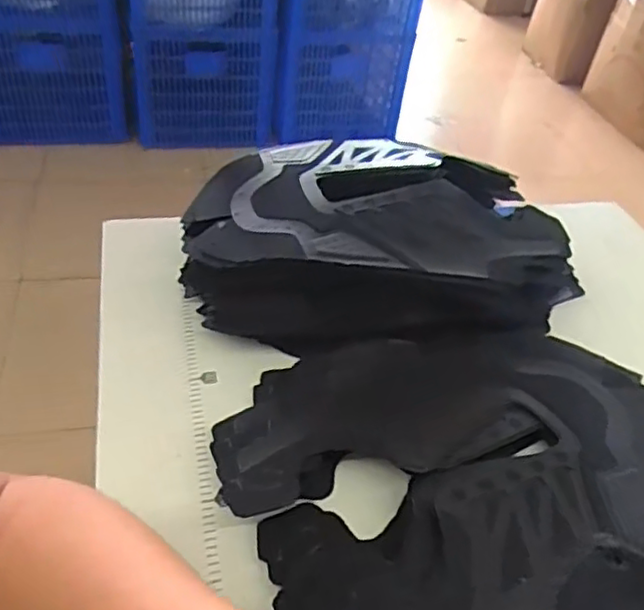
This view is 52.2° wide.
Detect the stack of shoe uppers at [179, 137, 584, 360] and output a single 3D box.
[{"bbox_3d":[0.062,-0.060,0.545,0.344,0.081,0.192,-3,41,-13],"label":"stack of shoe uppers"}]

